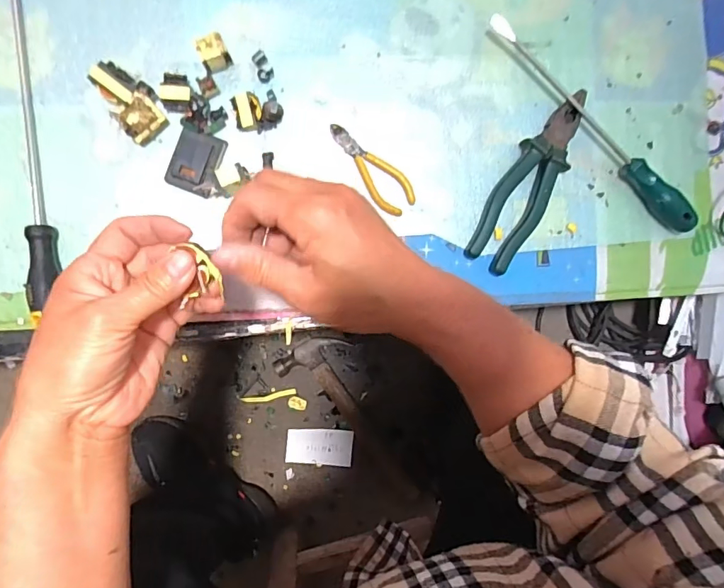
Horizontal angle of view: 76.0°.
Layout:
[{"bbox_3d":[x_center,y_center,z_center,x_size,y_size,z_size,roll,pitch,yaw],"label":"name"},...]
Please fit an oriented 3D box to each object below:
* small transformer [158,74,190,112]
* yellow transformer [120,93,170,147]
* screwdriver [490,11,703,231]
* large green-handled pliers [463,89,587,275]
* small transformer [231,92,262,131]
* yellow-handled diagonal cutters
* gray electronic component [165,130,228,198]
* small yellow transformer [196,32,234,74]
[{"bbox_3d":[-0.174,-0.188,0.435,0.026,0.017,0.036,5,92,-5],"label":"small transformer"},{"bbox_3d":[-0.203,-0.161,0.427,0.032,0.025,0.037,42,89,-5],"label":"yellow transformer"},{"bbox_3d":[0.235,-0.166,0.459,0.286,0.032,0.030,41,89,-5],"label":"screwdriver"},{"bbox_3d":[0.168,-0.112,0.463,0.052,0.018,0.190,32,90,-5],"label":"large green-handled pliers"},{"bbox_3d":[-0.108,-0.173,0.438,0.026,0.015,0.031,-13,93,-4],"label":"small transformer"},{"bbox_3d":[0.008,-0.123,0.453,0.037,0.009,0.105,-42,95,-2],"label":"yellow-handled diagonal cutters"},{"bbox_3d":[-0.155,-0.123,0.436,0.043,0.017,0.055,19,91,-5],"label":"gray electronic component"},{"bbox_3d":[-0.136,-0.222,0.429,0.026,0.030,0.019,-29,94,-3],"label":"small yellow transformer"}]

